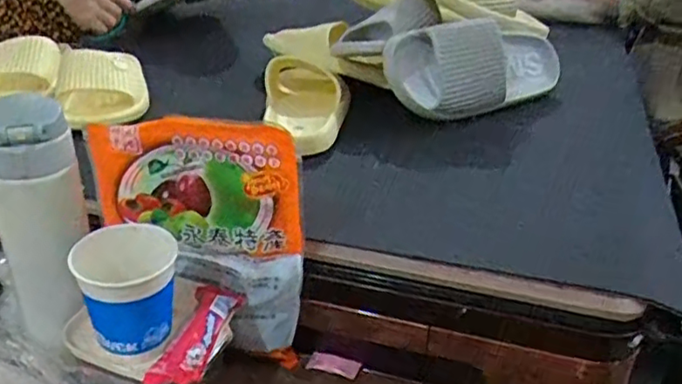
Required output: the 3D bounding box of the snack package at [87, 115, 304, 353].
[{"bbox_3d":[-0.115,0.043,0.514,0.169,0.222,0.022,8,29,12],"label":"snack package"}]

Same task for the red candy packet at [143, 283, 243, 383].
[{"bbox_3d":[-0.106,0.101,0.467,0.036,0.020,0.113,5,28,6],"label":"red candy packet"}]

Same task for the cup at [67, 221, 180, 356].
[{"bbox_3d":[-0.153,0.068,0.451,0.066,0.076,0.064,1,28,-1],"label":"cup"}]

